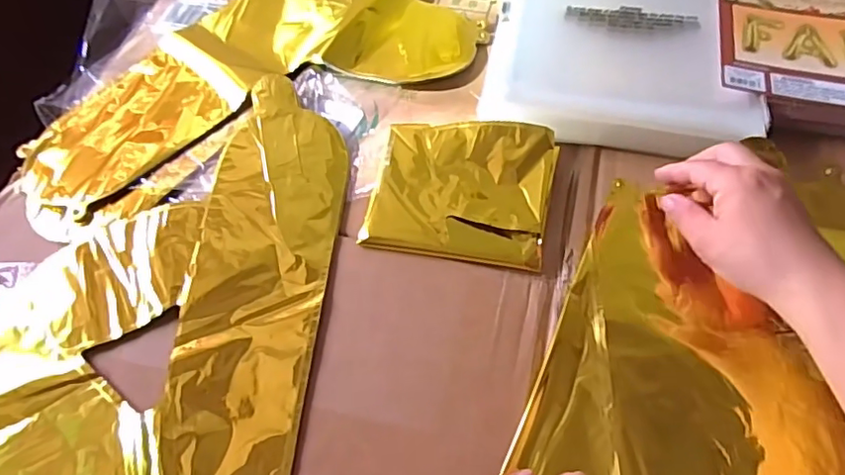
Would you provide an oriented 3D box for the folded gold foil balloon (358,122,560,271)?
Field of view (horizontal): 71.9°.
[{"bbox_3d":[0.031,-0.041,0.458,0.137,0.018,0.119,9,61,8],"label":"folded gold foil balloon"}]

